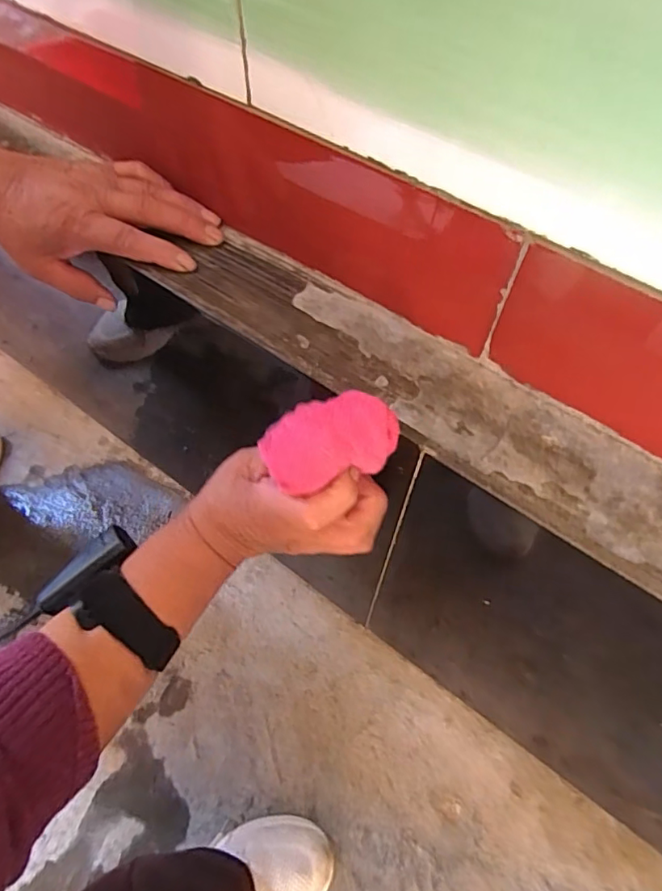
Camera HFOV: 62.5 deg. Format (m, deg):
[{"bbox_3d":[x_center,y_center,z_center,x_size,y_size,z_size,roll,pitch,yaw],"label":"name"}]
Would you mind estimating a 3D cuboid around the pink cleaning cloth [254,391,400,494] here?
[{"bbox_3d":[-0.001,-0.005,0.305,0.072,0.035,0.037,-21,61,-14],"label":"pink cleaning cloth"}]

